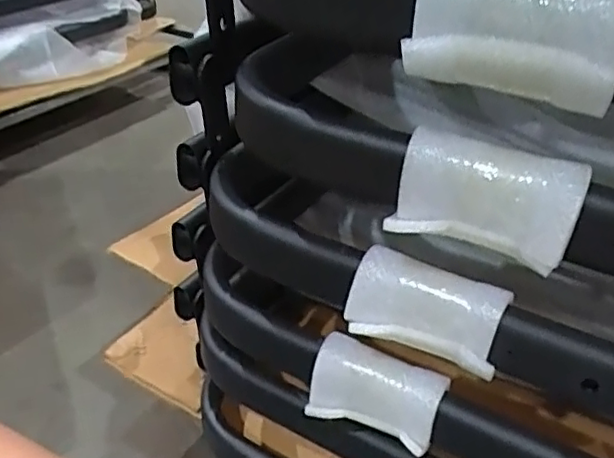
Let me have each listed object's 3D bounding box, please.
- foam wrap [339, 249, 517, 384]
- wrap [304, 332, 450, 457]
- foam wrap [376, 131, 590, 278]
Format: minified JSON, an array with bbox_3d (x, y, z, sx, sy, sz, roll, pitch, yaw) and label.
[{"bbox_3d":[0.064,0.042,0.339,0.081,0.041,0.035,16,36,16],"label":"foam wrap"},{"bbox_3d":[0.043,0.103,0.394,0.081,0.042,0.032,17,36,18],"label":"wrap"},{"bbox_3d":[0.080,-0.013,0.281,0.078,0.043,0.030,15,36,15],"label":"foam wrap"}]

